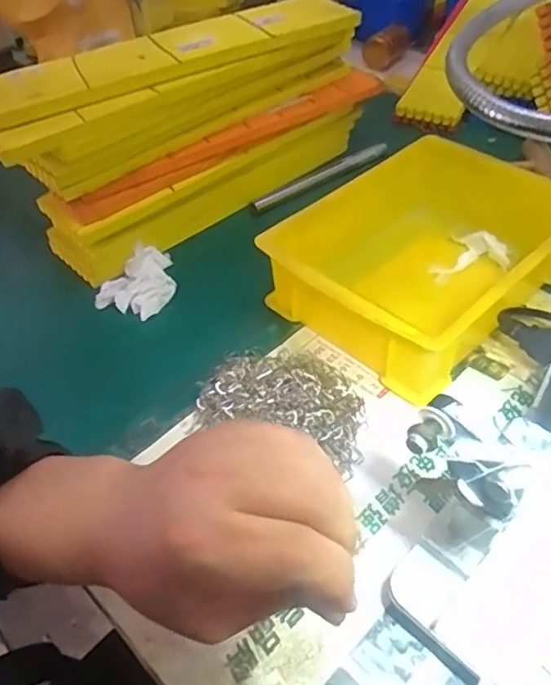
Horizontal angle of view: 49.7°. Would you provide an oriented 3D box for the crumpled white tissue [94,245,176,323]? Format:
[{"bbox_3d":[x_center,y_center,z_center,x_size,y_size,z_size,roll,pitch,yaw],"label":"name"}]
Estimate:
[{"bbox_3d":[-0.119,-0.059,0.549,0.059,0.023,0.083,17,50,18],"label":"crumpled white tissue"}]

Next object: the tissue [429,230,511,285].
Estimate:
[{"bbox_3d":[0.174,-0.082,0.550,0.076,0.012,0.055,-14,51,-4],"label":"tissue"}]

